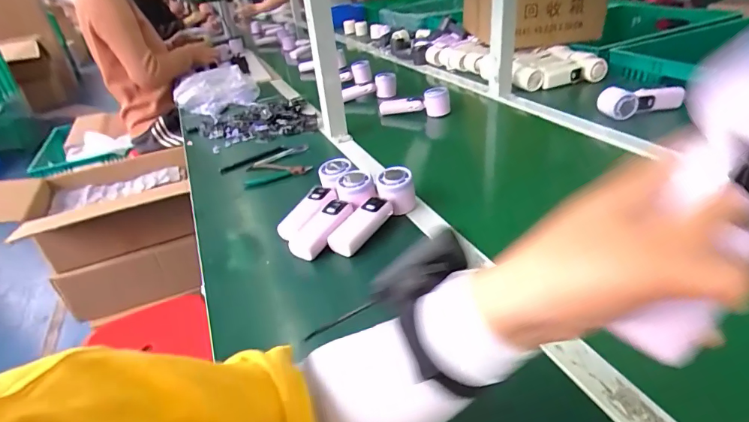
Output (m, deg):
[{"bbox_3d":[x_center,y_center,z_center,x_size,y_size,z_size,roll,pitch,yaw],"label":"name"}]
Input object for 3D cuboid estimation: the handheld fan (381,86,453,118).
[{"bbox_3d":[0.097,-0.259,1.031,0.167,0.078,0.051,-1,32,9],"label":"handheld fan"}]

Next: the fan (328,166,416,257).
[{"bbox_3d":[0.000,0.005,0.621,0.047,0.059,0.165,21,55,37],"label":"fan"}]

